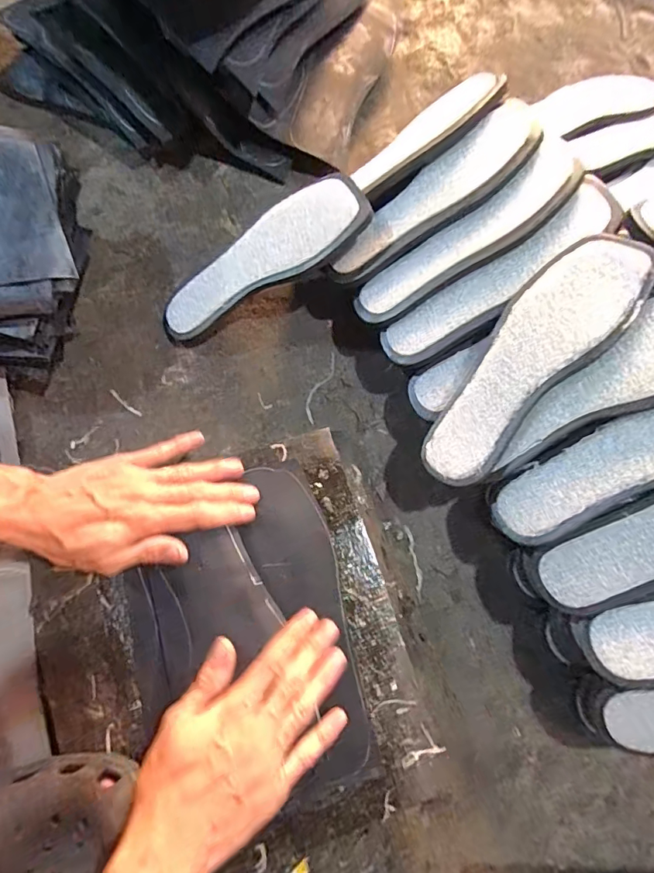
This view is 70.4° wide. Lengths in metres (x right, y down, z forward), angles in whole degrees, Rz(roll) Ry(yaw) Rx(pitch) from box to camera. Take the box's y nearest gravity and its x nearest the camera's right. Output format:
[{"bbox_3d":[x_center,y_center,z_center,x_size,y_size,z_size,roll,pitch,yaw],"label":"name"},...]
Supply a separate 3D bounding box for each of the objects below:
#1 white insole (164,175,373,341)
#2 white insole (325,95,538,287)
[{"bbox_3d":[-0.075,-0.190,0.502,0.252,0.020,0.078,-24,84,18],"label":"white insole"},{"bbox_3d":[0.109,-0.243,0.476,0.238,0.022,0.070,-36,77,11],"label":"white insole"}]

